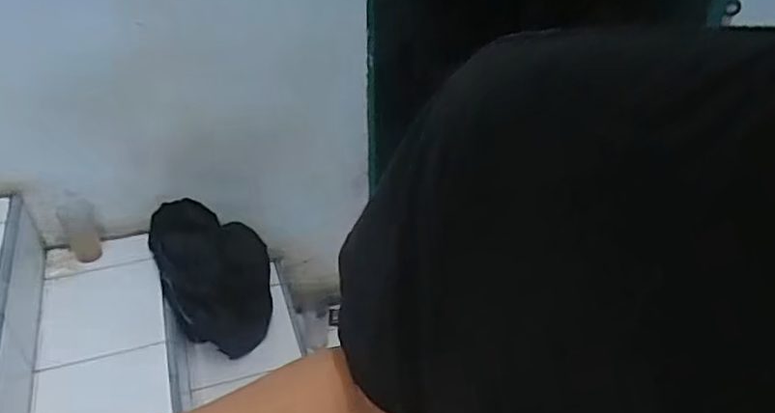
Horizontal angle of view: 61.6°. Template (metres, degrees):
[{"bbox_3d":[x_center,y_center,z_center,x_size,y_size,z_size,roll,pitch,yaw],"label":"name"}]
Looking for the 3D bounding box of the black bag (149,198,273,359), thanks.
[{"bbox_3d":[-0.458,0.187,1.760,0.294,0.319,0.304,-11,39,-15],"label":"black bag"}]

